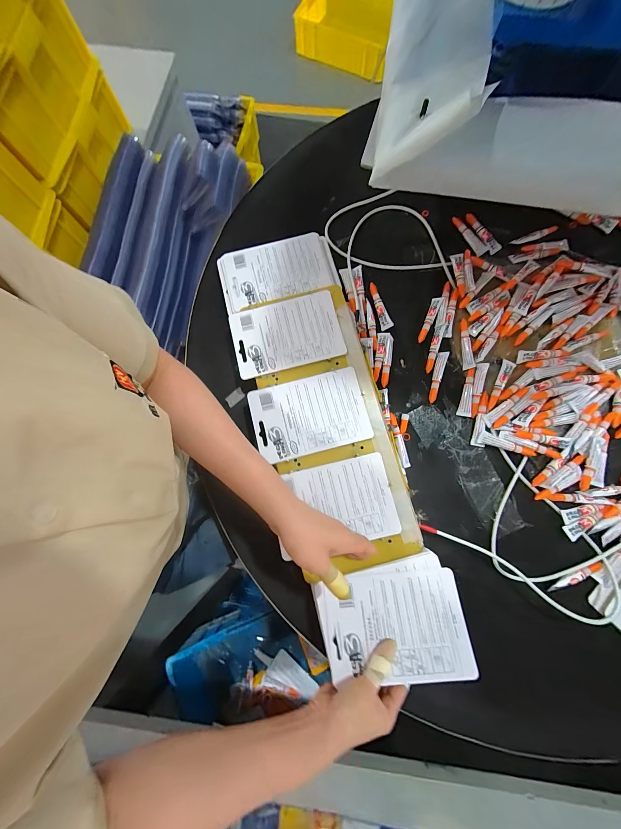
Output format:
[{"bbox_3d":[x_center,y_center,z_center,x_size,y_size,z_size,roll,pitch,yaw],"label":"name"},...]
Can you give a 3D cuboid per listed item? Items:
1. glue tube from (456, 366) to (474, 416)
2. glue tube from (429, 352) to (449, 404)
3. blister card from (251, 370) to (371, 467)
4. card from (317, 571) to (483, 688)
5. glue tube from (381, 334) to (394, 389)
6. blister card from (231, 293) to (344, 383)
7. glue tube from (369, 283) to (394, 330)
[{"bbox_3d":[0.247,-0.035,0.446,0.019,0.008,0.076,12,79,4],"label":"glue tube"},{"bbox_3d":[0.203,-0.060,0.454,0.016,0.007,0.084,15,80,4],"label":"glue tube"},{"bbox_3d":[-0.002,0.001,0.412,0.163,0.005,0.110,-14,79,-1],"label":"blister card"},{"bbox_3d":[0.104,0.257,0.348,0.166,0.004,0.111,-6,67,2],"label":"card"},{"bbox_3d":[0.125,-0.088,0.459,0.014,0.007,0.088,10,79,3],"label":"glue tube"},{"bbox_3d":[-0.035,-0.120,0.433,0.162,0.009,0.111,-13,79,-1],"label":"blister card"},{"bbox_3d":[0.116,-0.183,0.477,0.018,0.009,0.086,-16,79,-2],"label":"glue tube"}]

